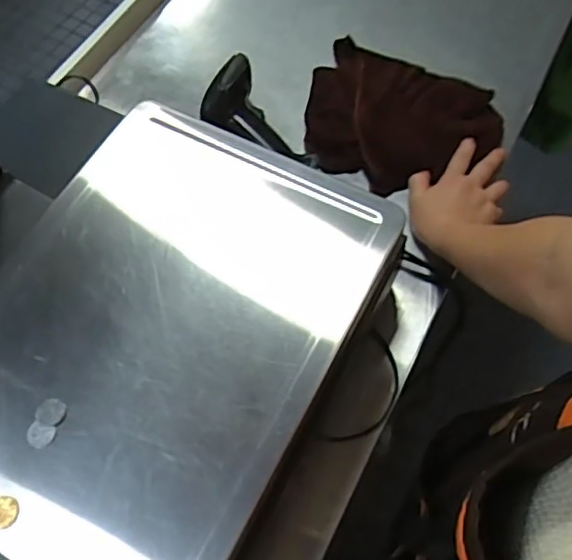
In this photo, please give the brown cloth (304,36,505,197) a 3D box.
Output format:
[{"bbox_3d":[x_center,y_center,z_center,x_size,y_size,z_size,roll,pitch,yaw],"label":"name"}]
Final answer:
[{"bbox_3d":[0.123,-0.188,0.674,0.215,0.052,0.177,30,67,15],"label":"brown cloth"}]

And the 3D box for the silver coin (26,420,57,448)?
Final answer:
[{"bbox_3d":[-0.166,0.104,0.400,0.018,0.004,0.016,16,64,8],"label":"silver coin"}]

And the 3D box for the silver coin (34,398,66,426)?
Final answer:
[{"bbox_3d":[-0.161,0.089,0.404,0.019,0.004,0.018,0,63,0],"label":"silver coin"}]

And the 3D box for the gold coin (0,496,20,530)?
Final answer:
[{"bbox_3d":[-0.181,0.148,0.379,0.018,0.004,0.019,0,63,0],"label":"gold coin"}]

